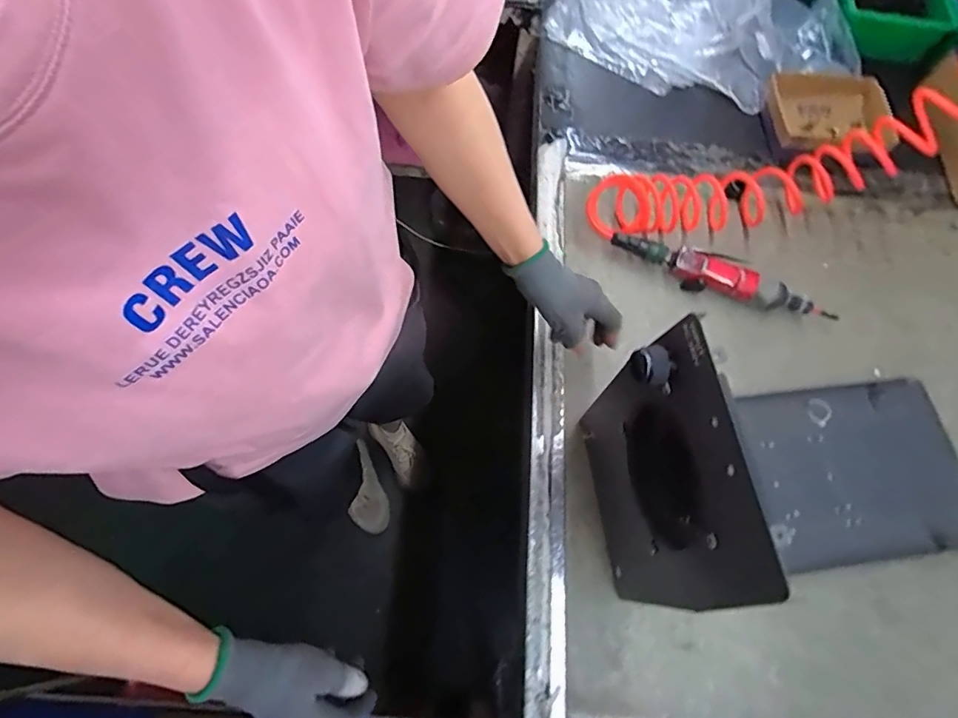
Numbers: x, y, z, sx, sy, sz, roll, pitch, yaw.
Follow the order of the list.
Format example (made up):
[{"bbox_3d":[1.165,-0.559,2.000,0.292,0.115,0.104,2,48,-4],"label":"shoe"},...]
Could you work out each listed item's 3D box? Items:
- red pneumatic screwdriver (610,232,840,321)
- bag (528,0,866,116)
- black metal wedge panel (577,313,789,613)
[{"bbox_3d":[0.321,-0.110,0.668,0.298,0.034,0.048,19,68,5],"label":"red pneumatic screwdriver"},{"bbox_3d":[0.360,-0.635,0.855,0.450,0.107,0.518,-27,71,-13],"label":"bag"},{"bbox_3d":[0.132,0.110,0.429,0.033,0.291,0.184,-8,68,-6],"label":"black metal wedge panel"}]

